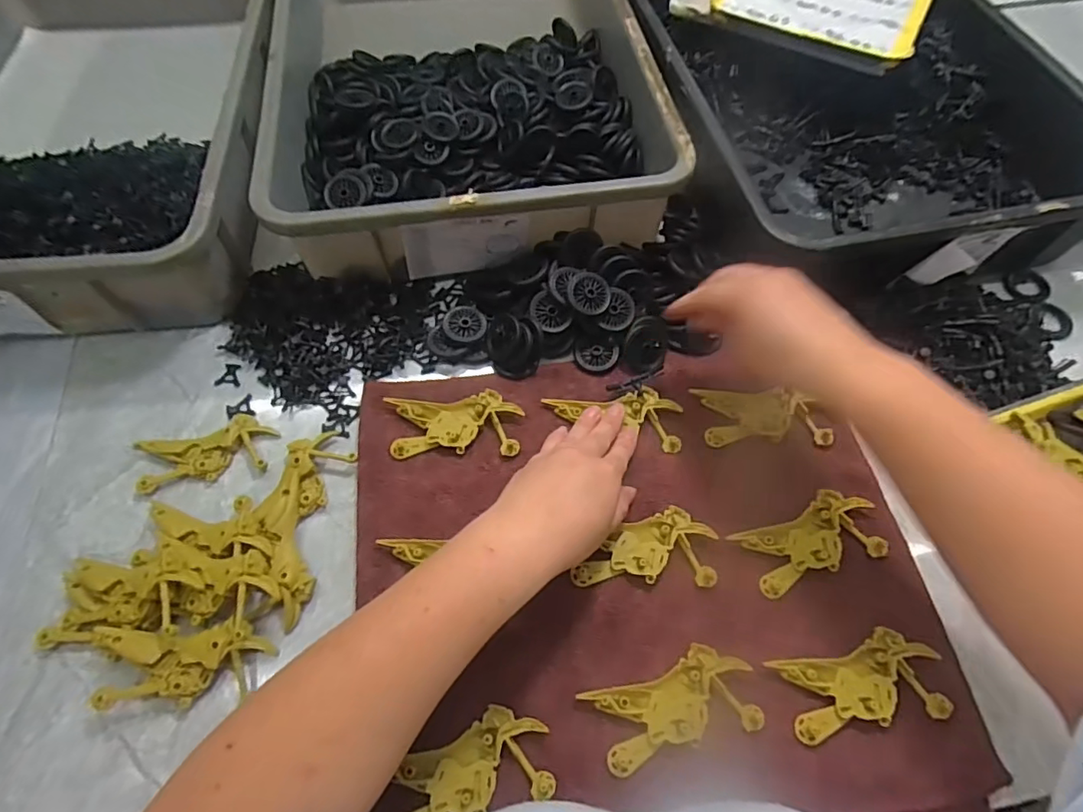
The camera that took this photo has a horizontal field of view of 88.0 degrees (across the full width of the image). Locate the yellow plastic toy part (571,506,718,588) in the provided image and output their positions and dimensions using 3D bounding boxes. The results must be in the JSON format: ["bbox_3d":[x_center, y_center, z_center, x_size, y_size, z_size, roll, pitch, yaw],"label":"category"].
[{"bbox_3d":[0.072,0.099,0.394,0.097,0.008,0.051,0,63,0],"label":"yellow plastic toy part"}]

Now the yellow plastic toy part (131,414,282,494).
[{"bbox_3d":[-0.262,0.035,0.431,0.101,0.015,0.047,-12,63,-6],"label":"yellow plastic toy part"}]

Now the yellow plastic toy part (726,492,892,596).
[{"bbox_3d":[0.190,0.094,0.395,0.096,0.007,0.050,-17,64,-8],"label":"yellow plastic toy part"}]

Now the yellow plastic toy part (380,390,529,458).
[{"bbox_3d":[-0.068,0.014,0.439,0.100,0.010,0.052,-1,63,0],"label":"yellow plastic toy part"}]

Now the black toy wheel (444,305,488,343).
[{"bbox_3d":[-0.064,-0.069,0.479,0.036,0.014,0.034,0,63,0],"label":"black toy wheel"}]

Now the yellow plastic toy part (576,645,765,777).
[{"bbox_3d":[0.082,0.185,0.347,0.100,0.007,0.051,-14,64,-7],"label":"yellow plastic toy part"}]

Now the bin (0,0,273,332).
[{"bbox_3d":[-0.446,-0.310,0.549,0.348,0.116,0.547,-6,63,-3],"label":"bin"}]

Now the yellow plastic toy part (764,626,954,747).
[{"bbox_3d":[0.202,0.175,0.353,0.099,0.008,0.051,-9,63,-4],"label":"yellow plastic toy part"}]

